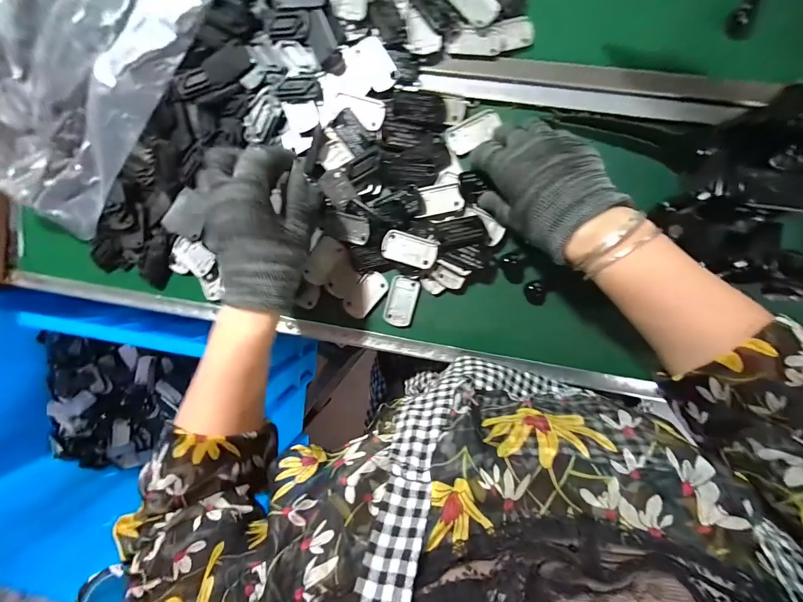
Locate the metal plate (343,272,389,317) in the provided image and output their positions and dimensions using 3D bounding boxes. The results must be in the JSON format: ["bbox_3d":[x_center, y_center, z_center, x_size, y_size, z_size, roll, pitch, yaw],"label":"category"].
[{"bbox_3d":[-0.038,-0.006,0.360,0.029,0.004,0.052,43,94,0],"label":"metal plate"}]

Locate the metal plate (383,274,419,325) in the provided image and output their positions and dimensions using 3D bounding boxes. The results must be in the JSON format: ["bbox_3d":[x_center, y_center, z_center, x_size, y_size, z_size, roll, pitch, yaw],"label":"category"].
[{"bbox_3d":[0.000,0.000,0.358,0.030,0.009,0.050,15,97,4],"label":"metal plate"}]

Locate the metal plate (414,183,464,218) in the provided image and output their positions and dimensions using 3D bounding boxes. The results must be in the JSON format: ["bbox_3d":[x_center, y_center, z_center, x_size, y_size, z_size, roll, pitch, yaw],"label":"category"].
[{"bbox_3d":[0.038,-0.101,0.335,0.043,0.004,0.028,-6,95,7],"label":"metal plate"}]

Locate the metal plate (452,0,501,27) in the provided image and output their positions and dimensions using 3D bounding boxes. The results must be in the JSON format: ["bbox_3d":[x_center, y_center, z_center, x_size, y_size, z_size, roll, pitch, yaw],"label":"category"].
[{"bbox_3d":[0.065,-0.289,0.321,0.063,0.006,0.028,43,98,1],"label":"metal plate"}]

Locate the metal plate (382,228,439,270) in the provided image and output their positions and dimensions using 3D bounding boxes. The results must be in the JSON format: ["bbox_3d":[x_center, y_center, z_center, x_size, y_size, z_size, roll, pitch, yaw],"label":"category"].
[{"bbox_3d":[0.008,-0.052,0.338,0.054,0.007,0.028,17,97,4],"label":"metal plate"}]

